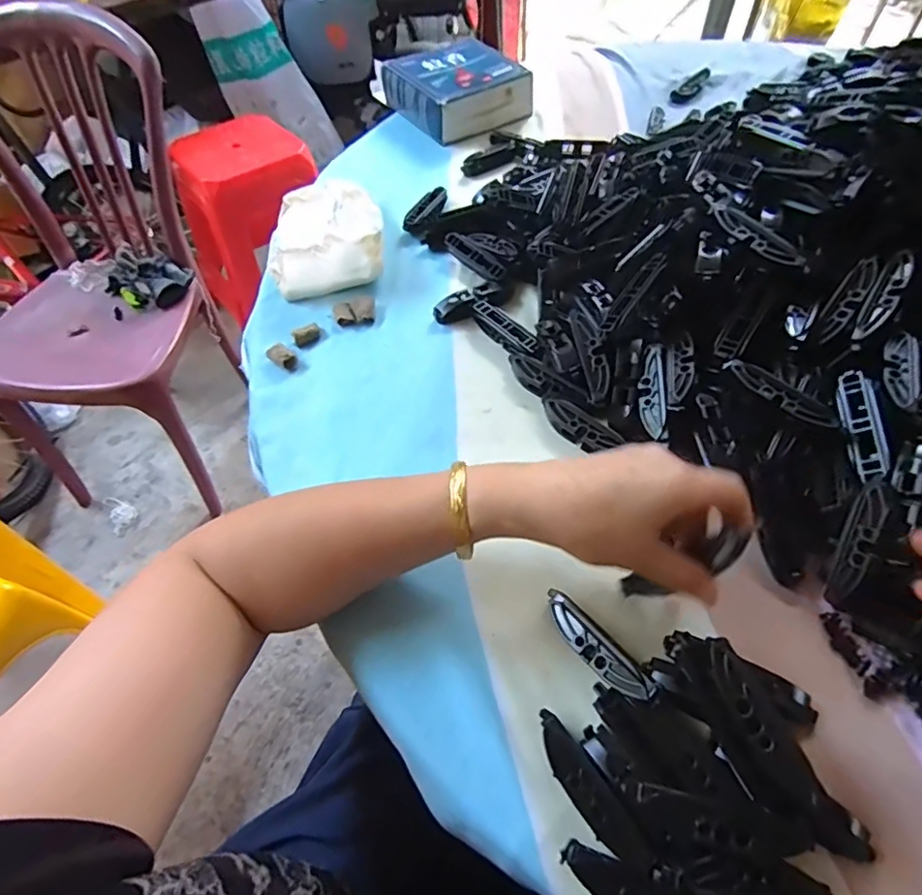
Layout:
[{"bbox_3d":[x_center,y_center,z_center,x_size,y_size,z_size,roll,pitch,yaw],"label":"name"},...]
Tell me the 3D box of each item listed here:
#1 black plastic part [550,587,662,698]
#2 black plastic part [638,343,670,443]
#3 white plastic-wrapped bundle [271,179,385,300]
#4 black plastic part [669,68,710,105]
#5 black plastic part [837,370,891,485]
[{"bbox_3d":[0.074,0.110,0.312,0.019,0.009,0.078,-32,46,-19],"label":"black plastic part"},{"bbox_3d":[0.135,-0.040,0.389,0.021,0.006,0.072,-10,67,37],"label":"black plastic part"},{"bbox_3d":[-0.128,-0.210,0.533,0.107,0.043,0.142,-4,55,-2],"label":"white plastic-wrapped bundle"},{"bbox_3d":[0.305,-0.481,0.746,0.071,0.018,0.025,-43,63,-9],"label":"black plastic part"},{"bbox_3d":[0.251,-0.013,0.346,0.017,0.014,0.073,2,70,3],"label":"black plastic part"}]

